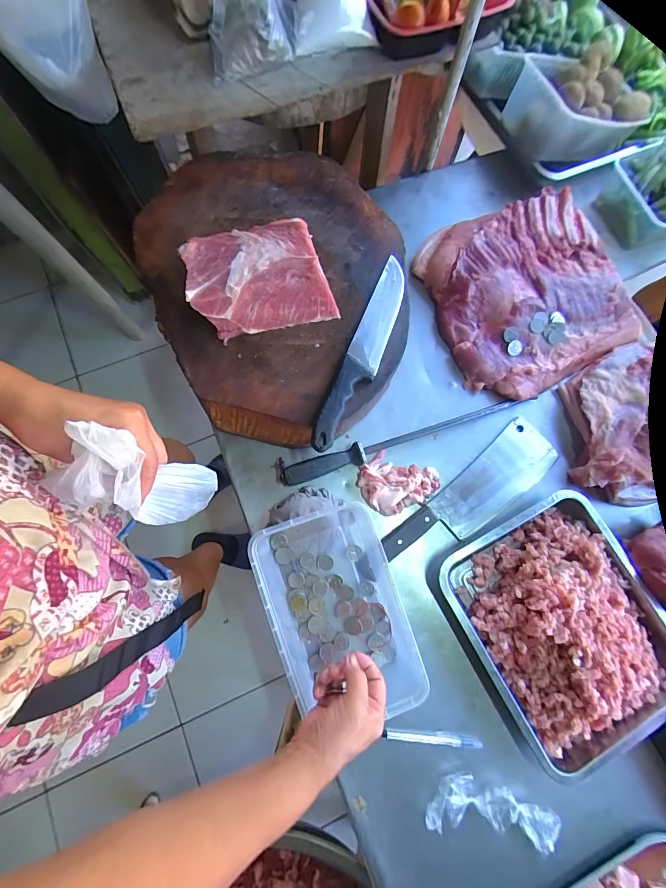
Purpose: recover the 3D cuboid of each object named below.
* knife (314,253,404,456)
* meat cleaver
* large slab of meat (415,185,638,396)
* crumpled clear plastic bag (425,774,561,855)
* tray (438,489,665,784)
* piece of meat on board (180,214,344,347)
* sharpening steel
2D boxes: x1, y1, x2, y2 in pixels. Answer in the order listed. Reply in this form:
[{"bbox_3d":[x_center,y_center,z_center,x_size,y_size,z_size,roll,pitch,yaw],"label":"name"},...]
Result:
[{"bbox_3d":[0.046,-0.129,0.496,0.047,0.027,0.306,22,78,4],"label":"knife"},{"bbox_3d":[0.218,0.081,0.552,0.317,0.016,0.088,-37,81,-8],"label":"meat cleaver"},{"bbox_3d":[0.330,-0.261,0.616,0.308,0.050,0.330,-21,79,-5],"label":"large slab of meat"},{"bbox_3d":[0.205,0.468,0.454,0.163,0.018,0.058,11,78,2],"label":"crumpled clear plastic bag"},{"bbox_3d":[0.325,0.243,0.485,0.263,0.068,0.299,-28,80,-7],"label":"tray"},{"bbox_3d":[-0.100,-0.227,0.483,0.180,0.065,0.127,-15,78,-4],"label":"piece of meat on board"},{"bbox_3d":[0.127,-0.011,0.559,0.423,0.037,0.029,-17,78,-5],"label":"sharpening steel"}]

